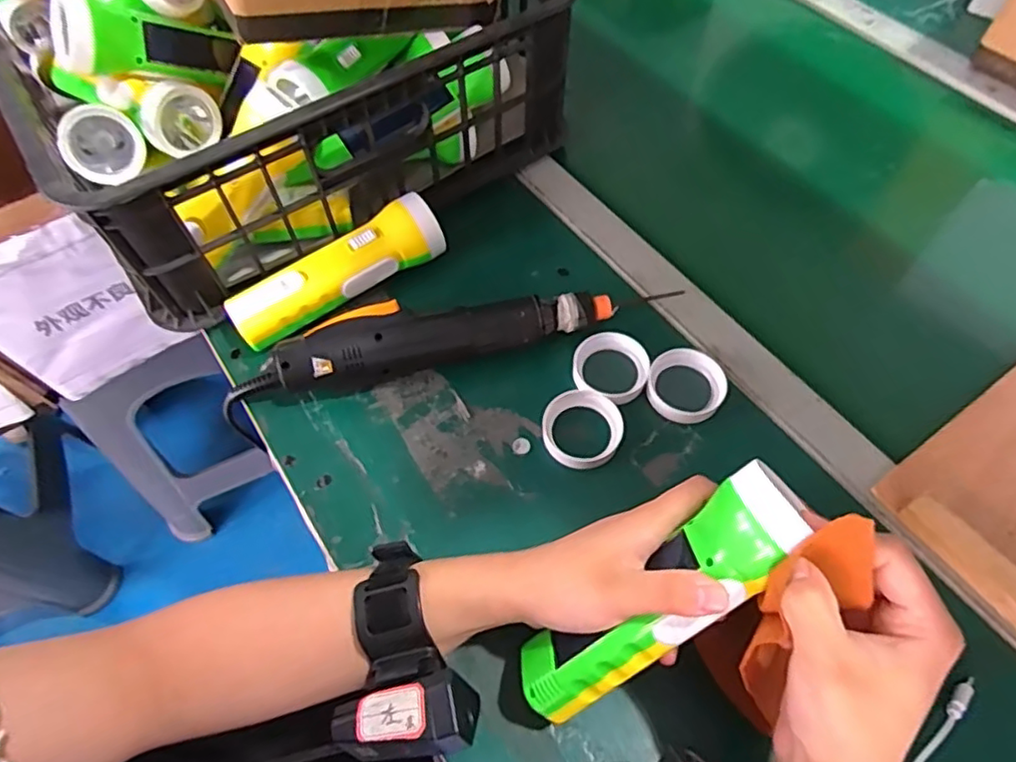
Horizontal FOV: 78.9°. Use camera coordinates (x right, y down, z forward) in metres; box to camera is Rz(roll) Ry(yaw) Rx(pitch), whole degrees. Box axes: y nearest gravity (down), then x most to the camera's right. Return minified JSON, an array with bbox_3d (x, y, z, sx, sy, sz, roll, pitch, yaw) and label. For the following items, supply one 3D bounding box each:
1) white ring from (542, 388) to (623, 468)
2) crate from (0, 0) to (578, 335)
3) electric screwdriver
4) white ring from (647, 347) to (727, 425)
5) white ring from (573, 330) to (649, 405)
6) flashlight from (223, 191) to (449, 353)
[{"bbox_3d":[0.051,0.033,0.424,0.054,0.013,0.055,-1,59,1],"label":"white ring"},{"bbox_3d":[-0.257,-0.353,0.582,0.393,0.161,0.561,-32,64,-16],"label":"crate"},{"bbox_3d":[-0.043,-0.036,0.449,0.336,0.045,0.048,-16,60,-8],"label":"electric screwdriver"},{"bbox_3d":[0.128,0.002,0.443,0.053,0.013,0.059,26,64,16],"label":"white ring"},{"bbox_3d":[0.075,-0.012,0.448,0.053,0.010,0.056,-1,59,1],"label":"white ring"},{"bbox_3d":[-0.131,-0.082,0.480,0.176,0.048,0.045,-31,63,-15],"label":"flashlight"}]

